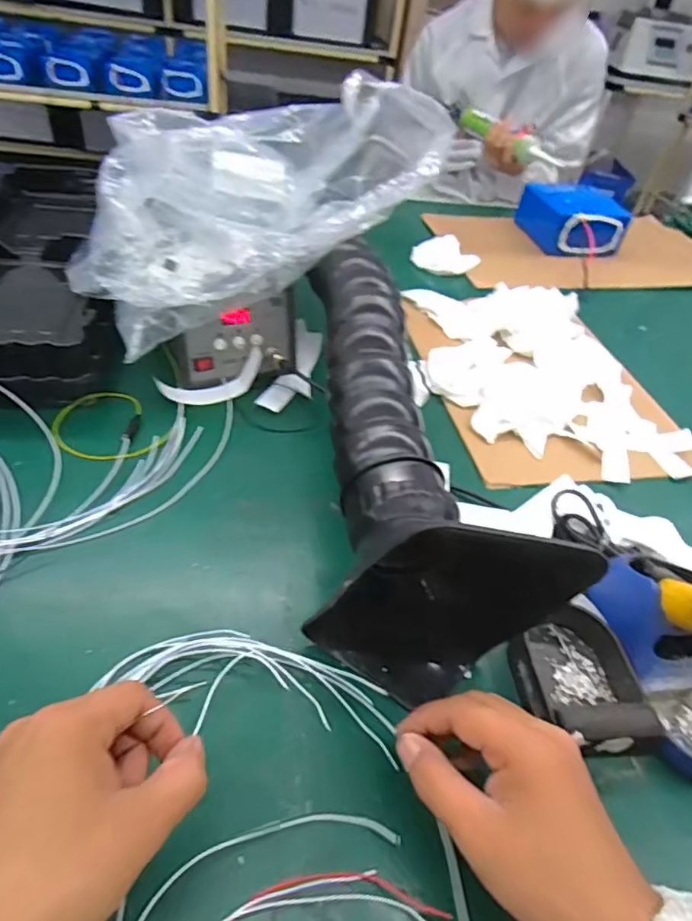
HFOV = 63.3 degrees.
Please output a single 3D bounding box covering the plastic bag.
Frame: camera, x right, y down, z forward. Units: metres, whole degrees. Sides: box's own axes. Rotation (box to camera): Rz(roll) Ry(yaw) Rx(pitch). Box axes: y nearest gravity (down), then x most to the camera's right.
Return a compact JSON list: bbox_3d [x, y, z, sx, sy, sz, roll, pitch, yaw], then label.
[{"bbox_3d":[-0.086,-0.232,0.520,0.328,0.208,0.198,-24,52,-30],"label":"plastic bag"}]

